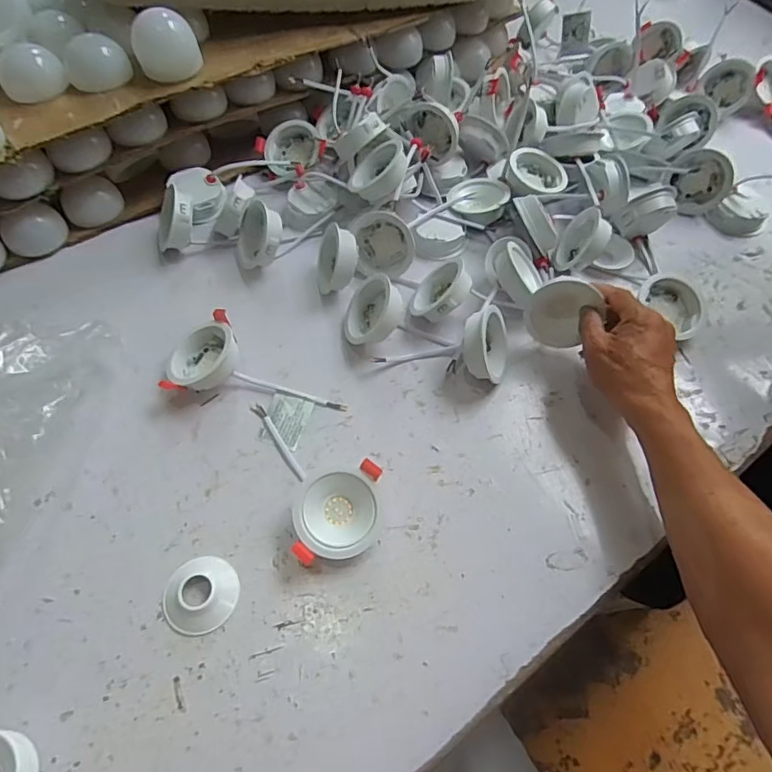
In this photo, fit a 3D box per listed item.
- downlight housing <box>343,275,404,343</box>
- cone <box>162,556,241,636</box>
[{"bbox_3d":[-0.020,-0.078,0.527,0.053,0.058,0.076,-17,61,-11],"label":"downlight housing"},{"bbox_3d":[-0.145,0.161,0.409,0.055,0.014,0.055,0,58,0],"label":"cone"}]

